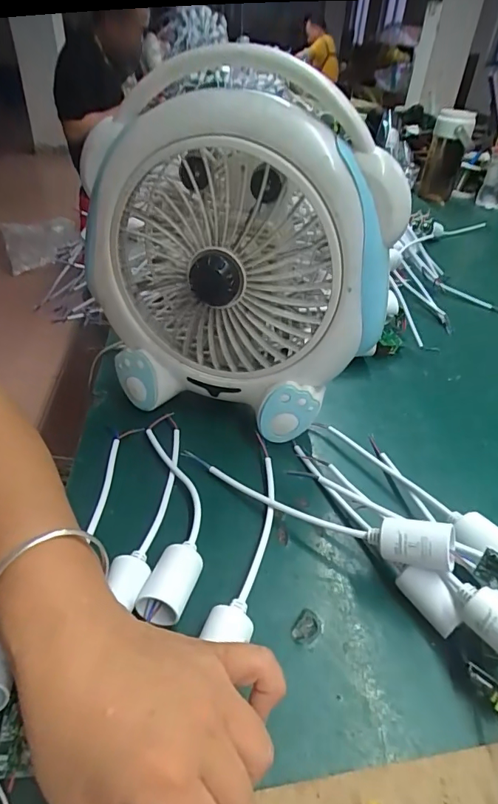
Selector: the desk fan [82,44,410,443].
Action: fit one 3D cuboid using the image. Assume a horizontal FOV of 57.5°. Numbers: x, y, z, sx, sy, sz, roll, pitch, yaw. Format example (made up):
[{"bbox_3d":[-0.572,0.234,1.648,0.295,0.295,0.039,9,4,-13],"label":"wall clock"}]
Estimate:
[{"bbox_3d":[-0.013,-0.102,0.379,0.244,0.259,0.107,11,40,10],"label":"desk fan"}]

